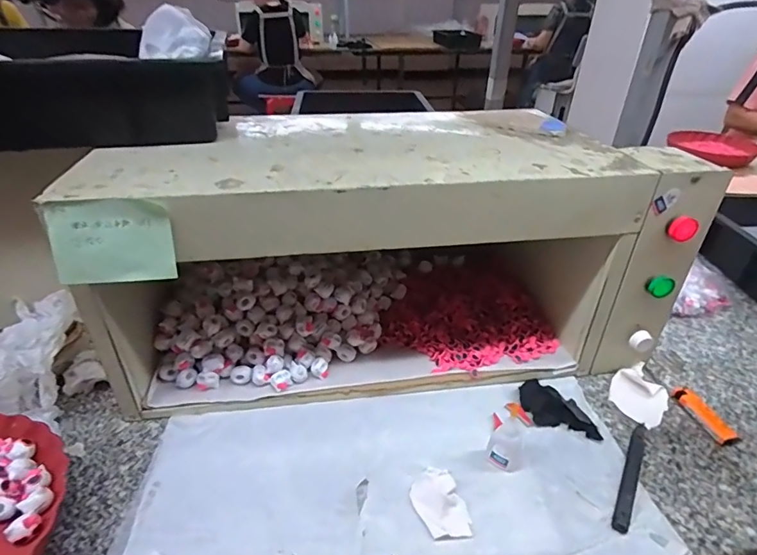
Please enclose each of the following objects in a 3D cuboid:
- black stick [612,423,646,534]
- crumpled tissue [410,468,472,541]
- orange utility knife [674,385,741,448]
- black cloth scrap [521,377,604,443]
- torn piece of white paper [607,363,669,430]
[{"bbox_3d":[0.269,0.205,0.478,0.015,0.008,0.147,21,38,27],"label":"black stick"},{"bbox_3d":[0.060,0.224,0.446,0.047,0.006,0.070,-9,35,-15],"label":"crumpled tissue"},{"bbox_3d":[0.393,0.166,0.547,0.028,0.013,0.080,-5,34,-10],"label":"orange utility knife"},{"bbox_3d":[0.208,0.158,0.538,0.053,0.023,0.103,-20,39,-29],"label":"black cloth scrap"},{"bbox_3d":[0.329,0.145,0.569,0.065,0.018,0.083,29,42,35],"label":"torn piece of white paper"}]

